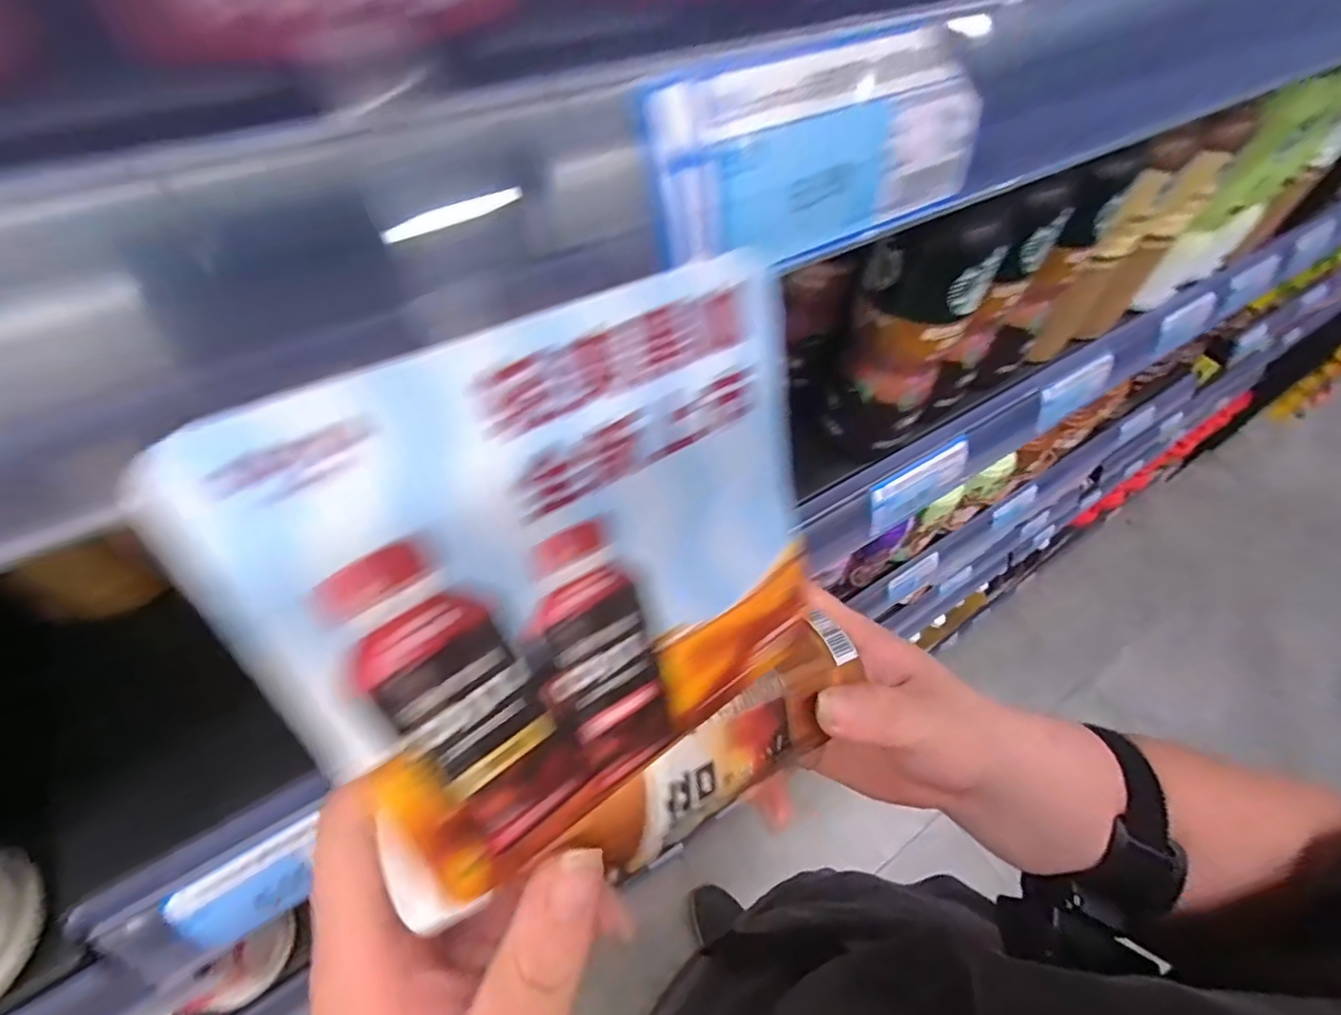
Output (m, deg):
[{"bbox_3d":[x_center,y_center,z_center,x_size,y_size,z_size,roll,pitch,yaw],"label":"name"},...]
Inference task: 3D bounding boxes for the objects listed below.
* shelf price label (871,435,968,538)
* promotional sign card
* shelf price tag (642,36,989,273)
[{"bbox_3d":[0.154,-0.015,0.360,0.082,0.033,0.004,-29,29,-19],"label":"shelf price label"},{"bbox_3d":[-0.011,0.011,0.091,0.085,0.077,0.004,-27,30,-24],"label":"promotional sign card"},{"bbox_3d":[0.033,-0.072,0.119,0.084,0.034,0.004,-27,38,-21],"label":"shelf price tag"}]

